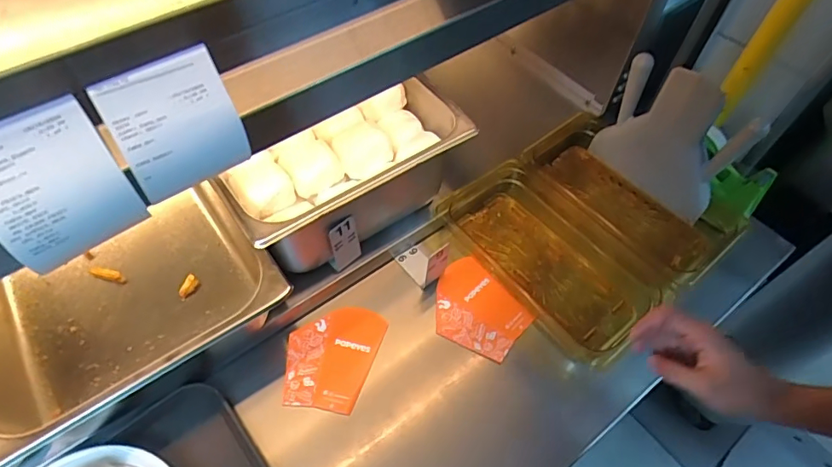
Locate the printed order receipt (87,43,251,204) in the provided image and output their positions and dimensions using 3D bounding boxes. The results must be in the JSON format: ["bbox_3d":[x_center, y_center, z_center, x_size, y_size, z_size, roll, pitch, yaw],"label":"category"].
[{"bbox_3d":[-0.164,-0.075,0.339,0.079,0.082,0.012,-32,31,-23],"label":"printed order receipt"}]

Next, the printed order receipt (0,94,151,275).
[{"bbox_3d":[-0.233,-0.030,0.316,0.078,0.089,0.022,-31,20,-21],"label":"printed order receipt"}]

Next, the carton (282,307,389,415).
[{"bbox_3d":[-0.112,0.165,0.661,0.119,0.014,0.137,8,56,4],"label":"carton"}]

